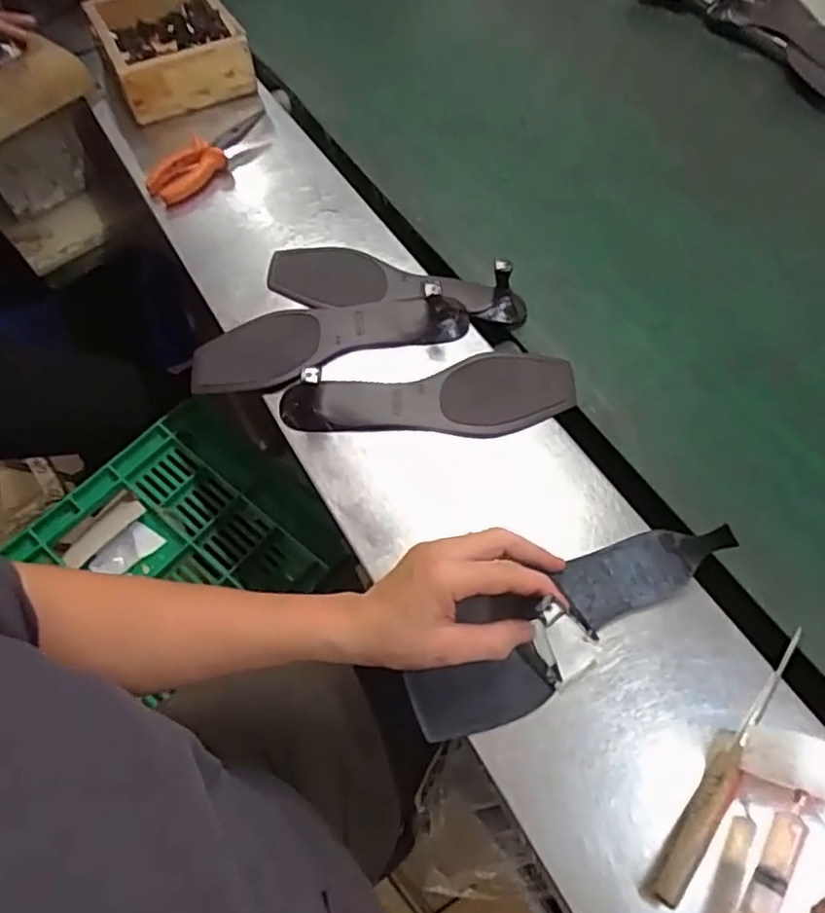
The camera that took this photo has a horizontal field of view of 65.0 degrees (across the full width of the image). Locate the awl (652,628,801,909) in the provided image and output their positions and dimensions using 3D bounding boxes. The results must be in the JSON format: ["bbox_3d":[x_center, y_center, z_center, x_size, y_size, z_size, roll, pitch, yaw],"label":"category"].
[{"bbox_3d":[0.196,0.180,0.395,0.016,0.023,0.190,34,65,20],"label":"awl"}]

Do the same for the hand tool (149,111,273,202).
[{"bbox_3d":[-0.221,-0.331,0.715,0.155,0.030,0.064,-34,64,-18],"label":"hand tool"}]

